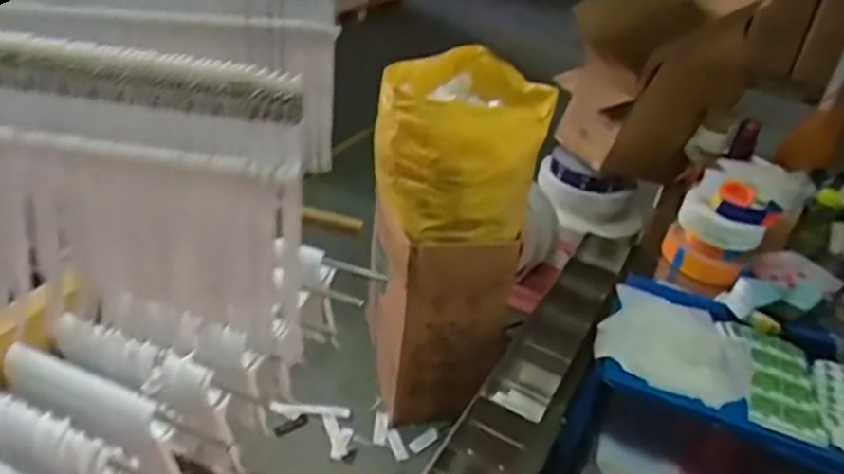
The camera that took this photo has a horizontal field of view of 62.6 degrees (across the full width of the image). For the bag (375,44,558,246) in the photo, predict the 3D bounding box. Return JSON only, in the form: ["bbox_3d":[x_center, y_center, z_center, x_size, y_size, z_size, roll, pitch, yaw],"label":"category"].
[{"bbox_3d":[0.096,-0.240,1.605,0.366,0.301,0.507,11,33,5],"label":"bag"}]

